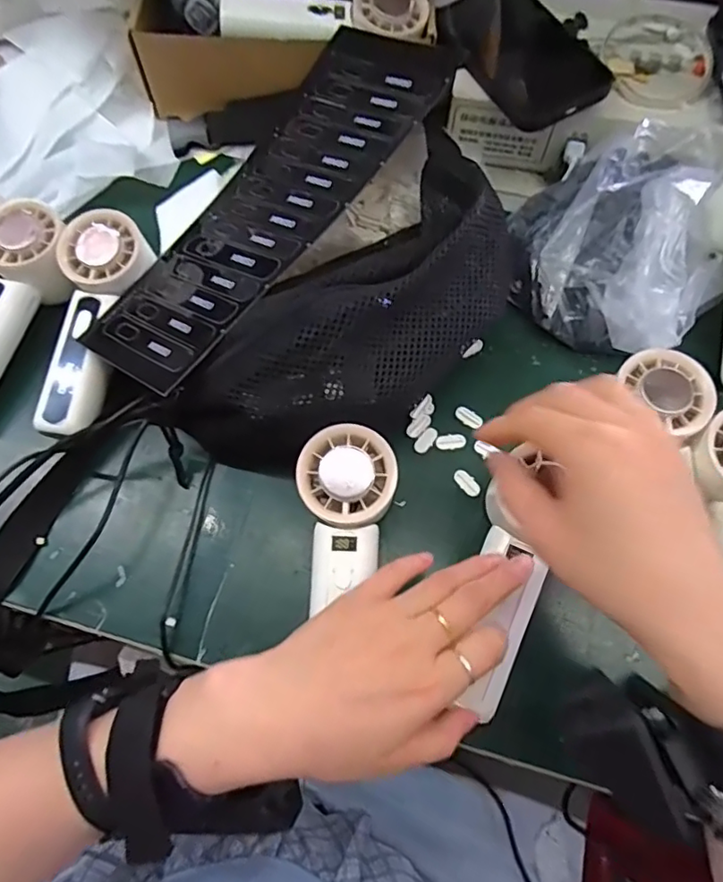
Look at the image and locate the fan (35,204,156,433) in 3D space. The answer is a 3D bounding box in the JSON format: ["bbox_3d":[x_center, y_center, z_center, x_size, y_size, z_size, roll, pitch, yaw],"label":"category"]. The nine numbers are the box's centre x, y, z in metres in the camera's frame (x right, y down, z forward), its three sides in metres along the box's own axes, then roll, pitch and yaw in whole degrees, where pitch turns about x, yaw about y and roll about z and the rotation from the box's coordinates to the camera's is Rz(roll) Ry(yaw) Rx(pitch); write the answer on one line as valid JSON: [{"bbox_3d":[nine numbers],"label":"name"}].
[{"bbox_3d":[-0.188,-0.080,0.387,0.059,0.047,0.155,12,69,5],"label":"fan"}]

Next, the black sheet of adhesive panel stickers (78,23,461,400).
[{"bbox_3d":[-0.053,-0.174,0.388,0.108,0.020,0.327,27,74,30],"label":"black sheet of adhesive panel stickers"}]

